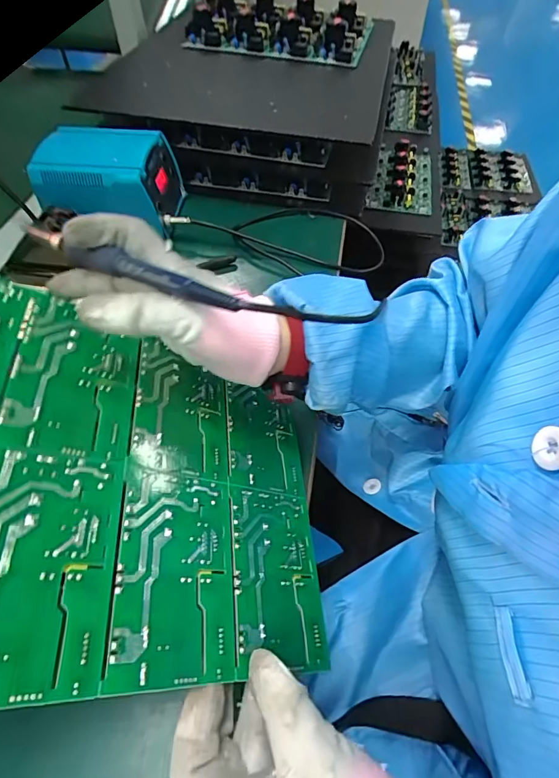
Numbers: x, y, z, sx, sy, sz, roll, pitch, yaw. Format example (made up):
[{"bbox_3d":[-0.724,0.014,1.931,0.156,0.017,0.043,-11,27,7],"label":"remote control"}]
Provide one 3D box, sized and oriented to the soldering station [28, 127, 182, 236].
[{"bbox_3d":[-0.208,-0.256,0.532,0.155,0.092,0.126,-3,54,-2],"label":"soldering station"}]

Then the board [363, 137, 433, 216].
[{"bbox_3d":[0.307,-0.543,1.051,0.143,0.037,0.297,11,54,8],"label":"board"}]

